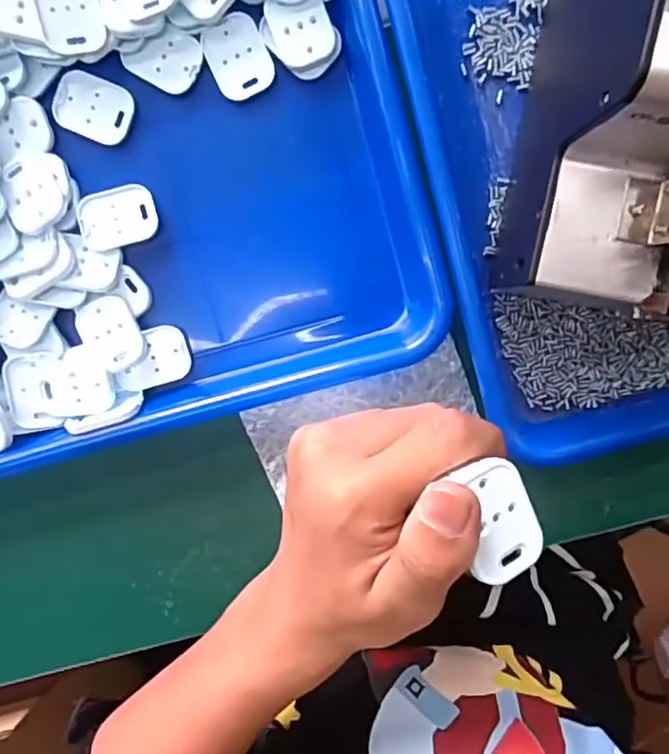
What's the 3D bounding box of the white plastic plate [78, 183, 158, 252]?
[{"bbox_3d":[-0.114,-0.084,0.328,0.039,0.004,0.030,-14,93,-6],"label":"white plastic plate"}]

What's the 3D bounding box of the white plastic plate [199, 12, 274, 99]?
[{"bbox_3d":[-0.049,-0.163,0.318,0.029,0.005,0.038,-28,96,4],"label":"white plastic plate"}]

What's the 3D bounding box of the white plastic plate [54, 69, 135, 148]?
[{"bbox_3d":[-0.125,-0.140,0.322,0.039,0.004,0.030,23,97,-2],"label":"white plastic plate"}]

